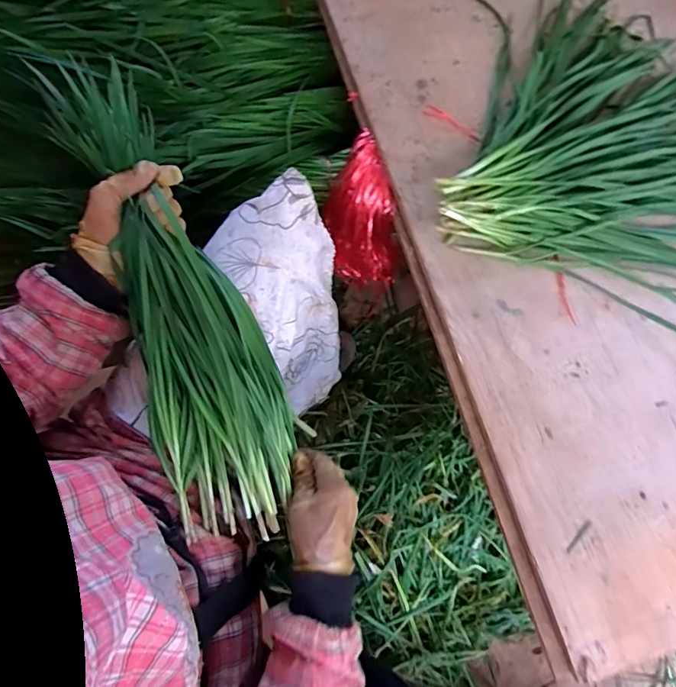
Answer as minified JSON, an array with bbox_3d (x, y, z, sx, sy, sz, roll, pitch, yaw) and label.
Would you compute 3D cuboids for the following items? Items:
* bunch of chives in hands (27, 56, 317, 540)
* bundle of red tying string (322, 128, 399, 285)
[{"bbox_3d":[-0.155,-0.038,0.428,0.135,0.084,0.457,-22,92,-6],"label":"bunch of chives in hands"},{"bbox_3d":[0.038,-0.163,0.596,0.084,0.204,0.086,-9,35,-4],"label":"bundle of red tying string"}]

